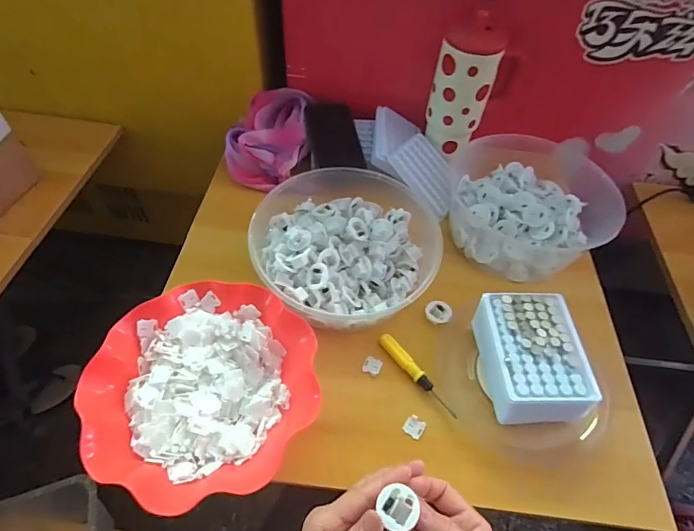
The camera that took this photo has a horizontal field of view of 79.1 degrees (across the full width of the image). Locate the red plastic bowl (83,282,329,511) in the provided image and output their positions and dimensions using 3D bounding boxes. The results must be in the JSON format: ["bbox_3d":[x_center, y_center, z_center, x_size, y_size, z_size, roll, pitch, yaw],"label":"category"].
[{"bbox_3d":[-0.145,0.125,0.436,0.215,0.058,0.215,2,53,-3],"label":"red plastic bowl"}]

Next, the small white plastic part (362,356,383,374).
[{"bbox_3d":[0.031,0.118,0.499,0.021,0.004,0.020,19,54,9],"label":"small white plastic part"}]

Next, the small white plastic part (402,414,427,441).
[{"bbox_3d":[0.075,0.177,0.462,0.021,0.006,0.022,33,58,19],"label":"small white plastic part"}]

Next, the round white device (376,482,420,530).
[{"bbox_3d":[0.040,0.189,0.327,0.028,0.007,0.030,14,54,6],"label":"round white device"}]

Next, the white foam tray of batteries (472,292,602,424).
[{"bbox_3d":[0.206,0.107,0.480,0.097,0.070,0.132,0,54,-5],"label":"white foam tray of batteries"}]

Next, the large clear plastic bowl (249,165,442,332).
[{"bbox_3d":[-0.004,-0.032,0.554,0.224,0.072,0.235,2,53,-3],"label":"large clear plastic bowl"}]

